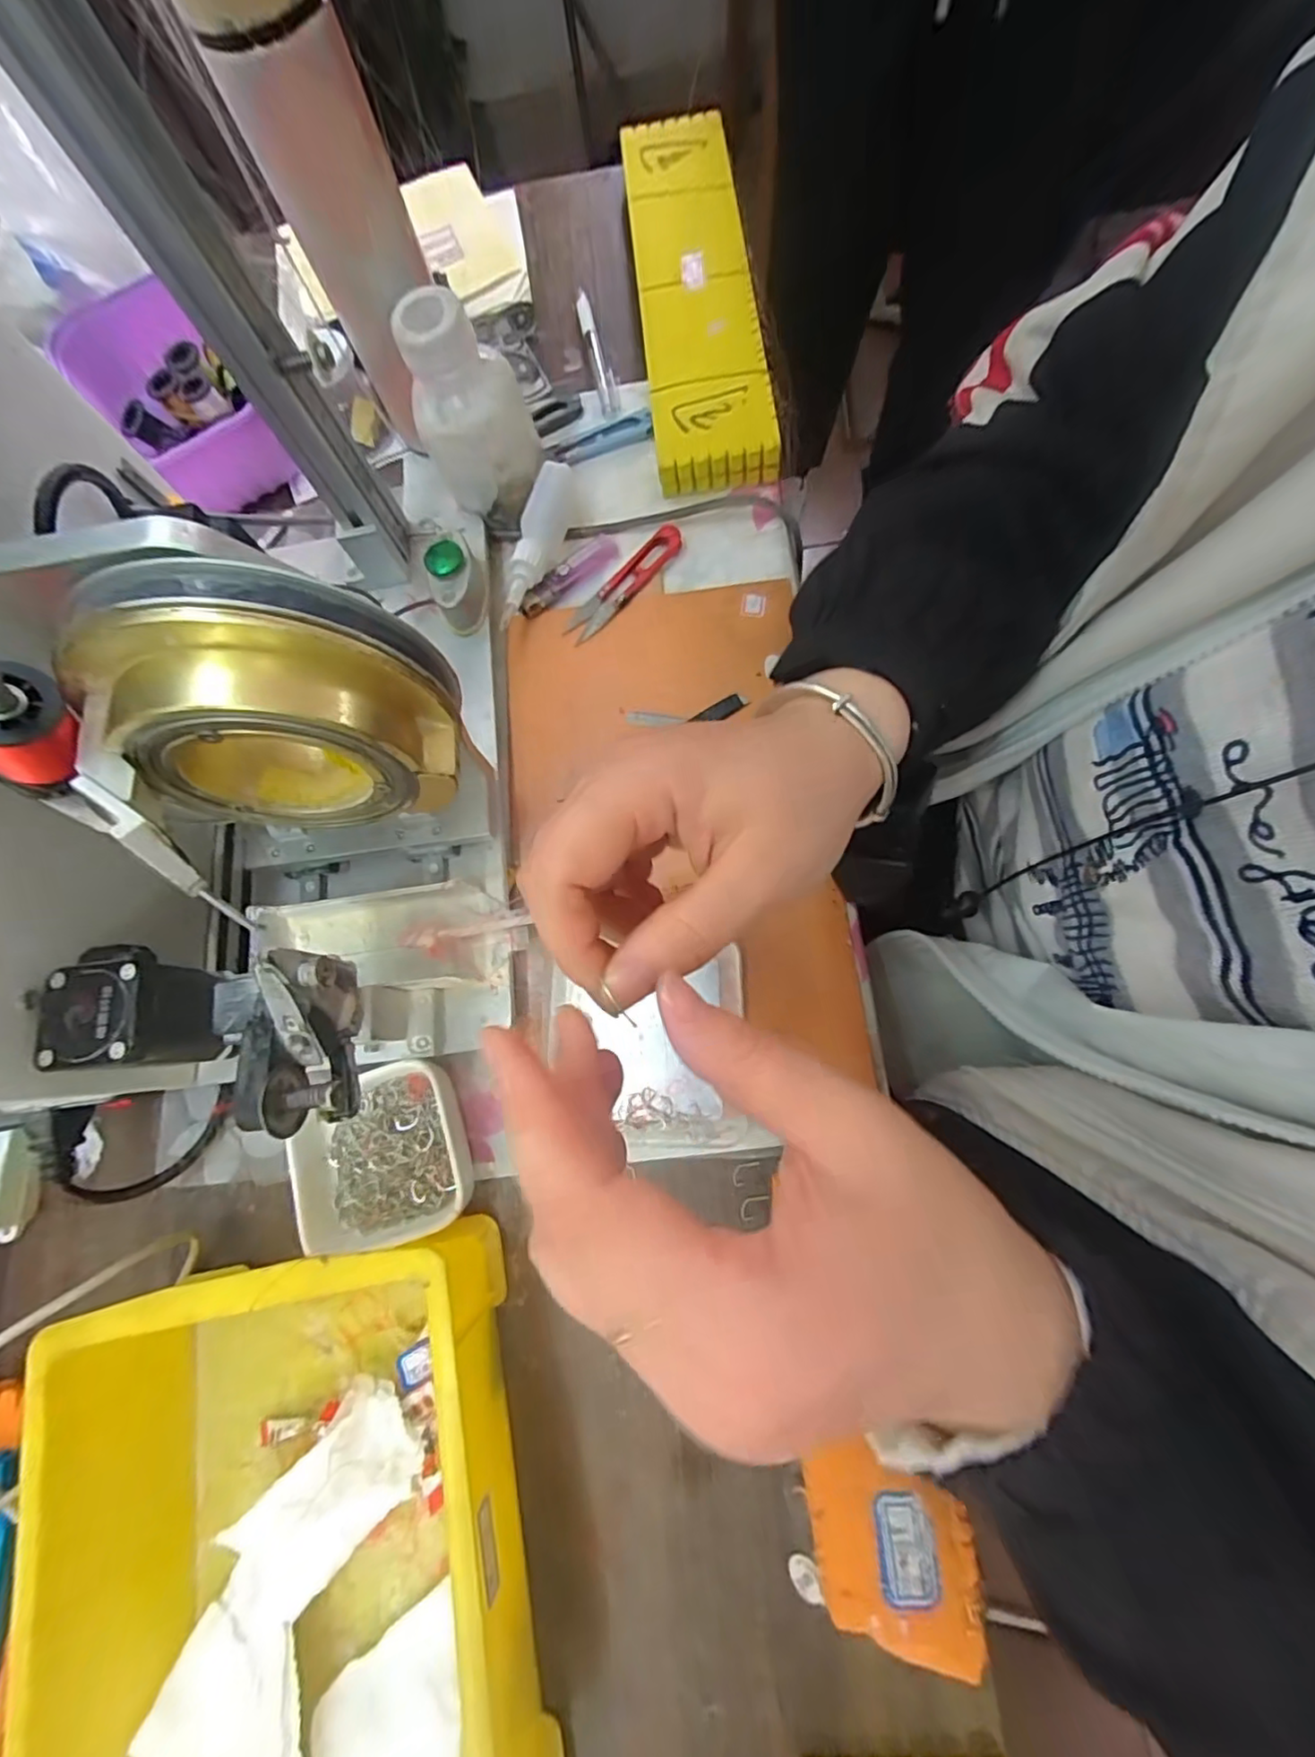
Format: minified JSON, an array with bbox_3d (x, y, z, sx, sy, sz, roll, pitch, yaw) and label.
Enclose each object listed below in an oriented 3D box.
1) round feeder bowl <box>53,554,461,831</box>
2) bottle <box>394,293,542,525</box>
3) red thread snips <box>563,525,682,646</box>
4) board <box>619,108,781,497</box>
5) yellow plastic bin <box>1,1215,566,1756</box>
[{"bbox_3d":[-0.128,-0.058,0.210,0.104,0.095,0.048,-6,74,3],"label":"round feeder bowl"},{"bbox_3d":[-0.110,-0.282,0.364,0.060,0.115,0.060,-3,75,3],"label":"bottle"},{"bbox_3d":[-0.022,-0.195,0.393,0.022,0.007,0.100,43,82,14],"label":"red thread snips"},{"bbox_3d":[0.026,-0.426,0.443,0.079,0.034,0.334,-7,74,3],"label":"board"},{"bbox_3d":[-0.149,0.288,0.238,0.183,0.066,0.248,-11,76,-3],"label":"yellow plastic bin"}]

